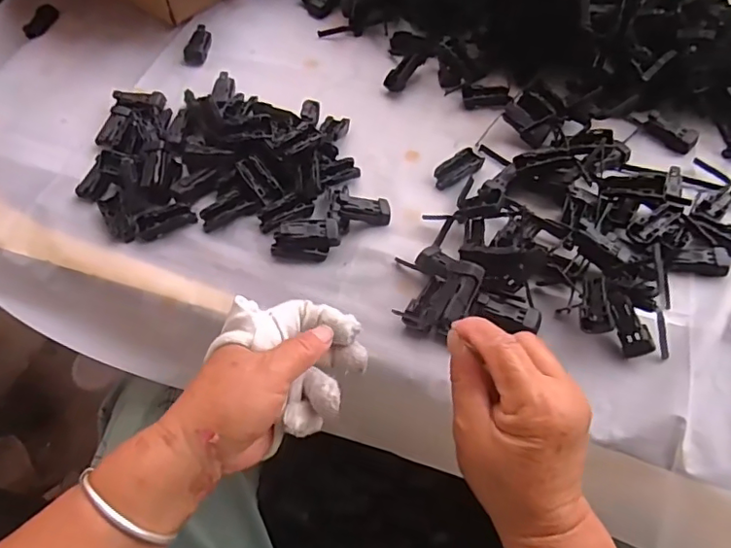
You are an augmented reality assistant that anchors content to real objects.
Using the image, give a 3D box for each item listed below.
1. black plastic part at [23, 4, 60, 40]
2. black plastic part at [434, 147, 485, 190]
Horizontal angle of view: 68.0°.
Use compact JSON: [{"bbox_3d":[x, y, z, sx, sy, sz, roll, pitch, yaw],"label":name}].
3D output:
[{"bbox_3d":[-0.366,-0.287,0.613,0.024,0.009,0.049,11,60,5],"label":"black plastic part"},{"bbox_3d":[0.083,-0.094,0.487,0.048,0.010,0.023,-37,67,-20],"label":"black plastic part"}]

